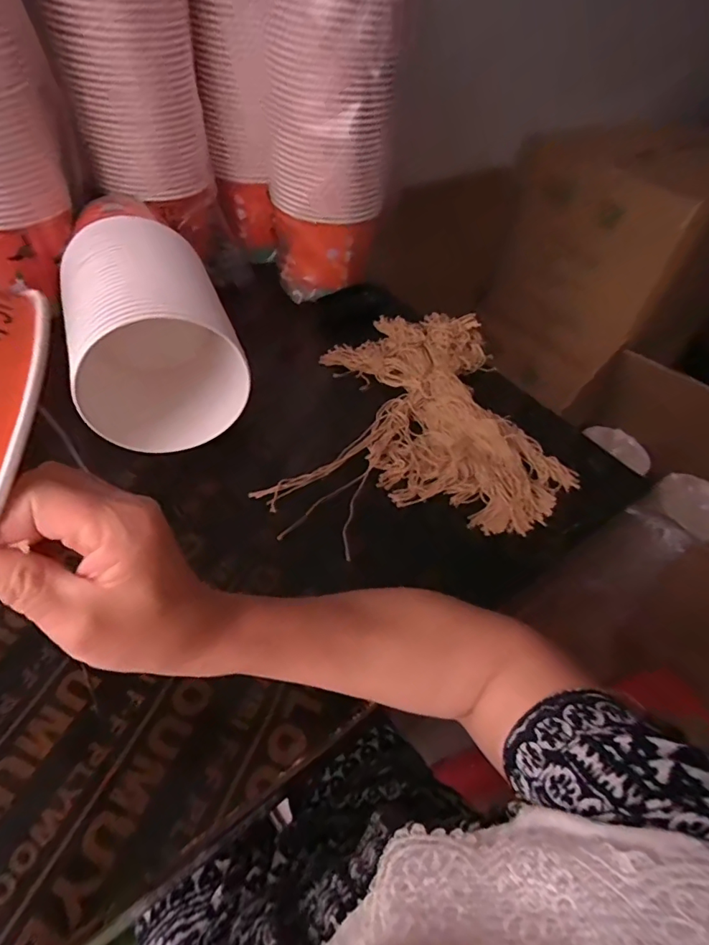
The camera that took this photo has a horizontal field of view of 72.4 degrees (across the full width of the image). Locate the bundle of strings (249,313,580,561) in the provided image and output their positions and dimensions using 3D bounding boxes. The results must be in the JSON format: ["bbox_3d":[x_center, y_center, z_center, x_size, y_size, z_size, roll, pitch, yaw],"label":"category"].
[{"bbox_3d":[0.049,-0.075,0.597,0.345,0.040,0.378,-9,51,-13],"label":"bundle of strings"}]

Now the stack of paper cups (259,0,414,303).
[{"bbox_3d":[-0.027,-0.431,0.612,0.146,0.386,0.106,-15,53,-17],"label":"stack of paper cups"}]

